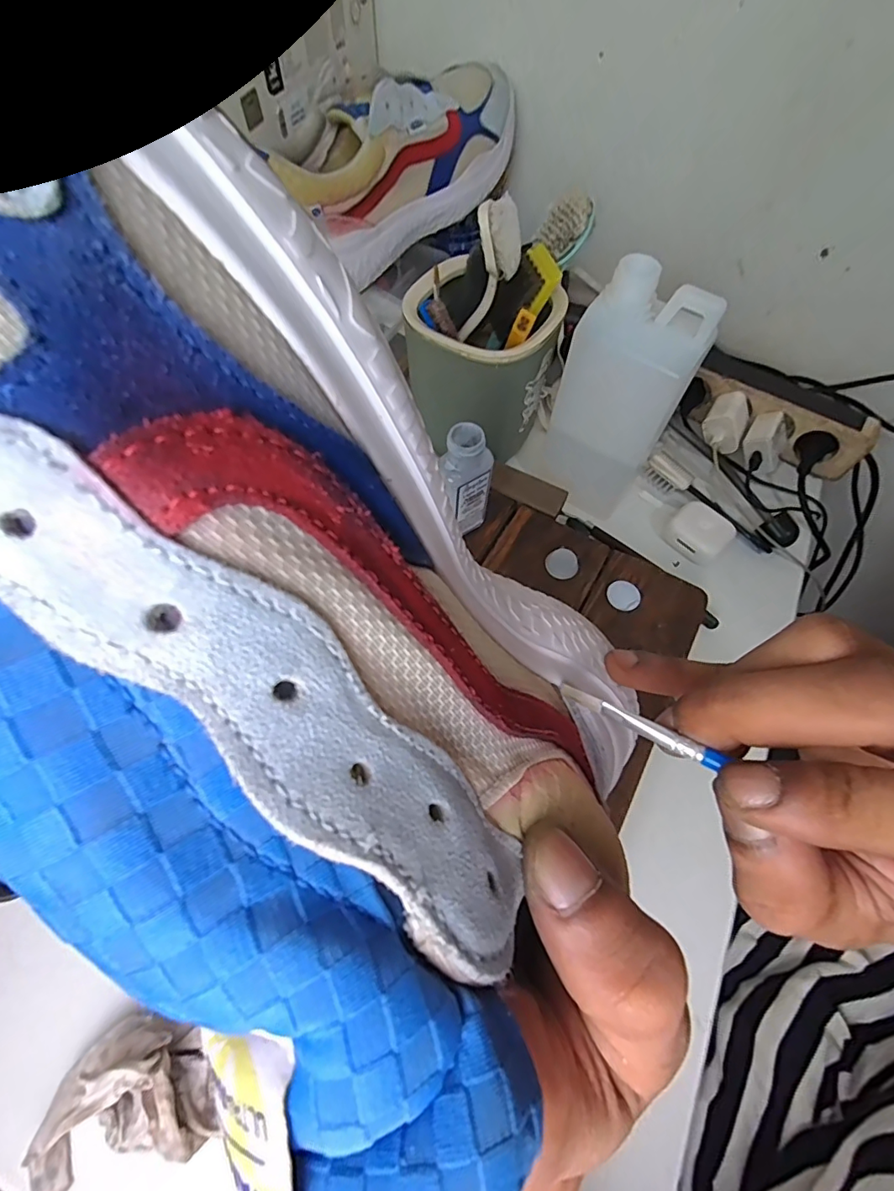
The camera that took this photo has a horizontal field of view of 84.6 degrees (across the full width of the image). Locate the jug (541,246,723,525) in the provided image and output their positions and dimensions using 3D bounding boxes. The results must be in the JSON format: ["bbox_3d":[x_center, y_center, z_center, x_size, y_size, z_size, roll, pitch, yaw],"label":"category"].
[{"bbox_3d":[0.136,-0.150,0.406,0.092,0.198,0.054,33,68,14],"label":"jug"}]

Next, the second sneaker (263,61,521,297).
[{"bbox_3d":[-0.036,-0.388,0.441,0.096,0.095,0.284,39,69,16],"label":"second sneaker"}]

